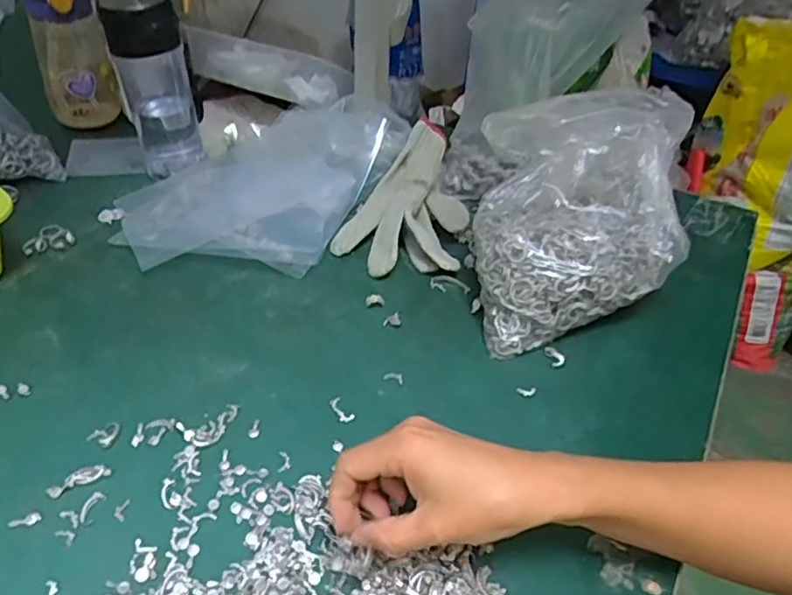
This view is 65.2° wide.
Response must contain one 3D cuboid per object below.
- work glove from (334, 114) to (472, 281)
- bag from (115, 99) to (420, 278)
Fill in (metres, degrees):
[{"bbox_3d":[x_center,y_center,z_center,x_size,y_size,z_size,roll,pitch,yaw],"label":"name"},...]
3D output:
[{"bbox_3d":[0.015,-0.102,0.622,0.122,0.066,0.190,11,41,7],"label":"work glove"},{"bbox_3d":[-0.140,-0.131,0.642,0.229,0.066,0.292,21,44,18],"label":"bag"}]

